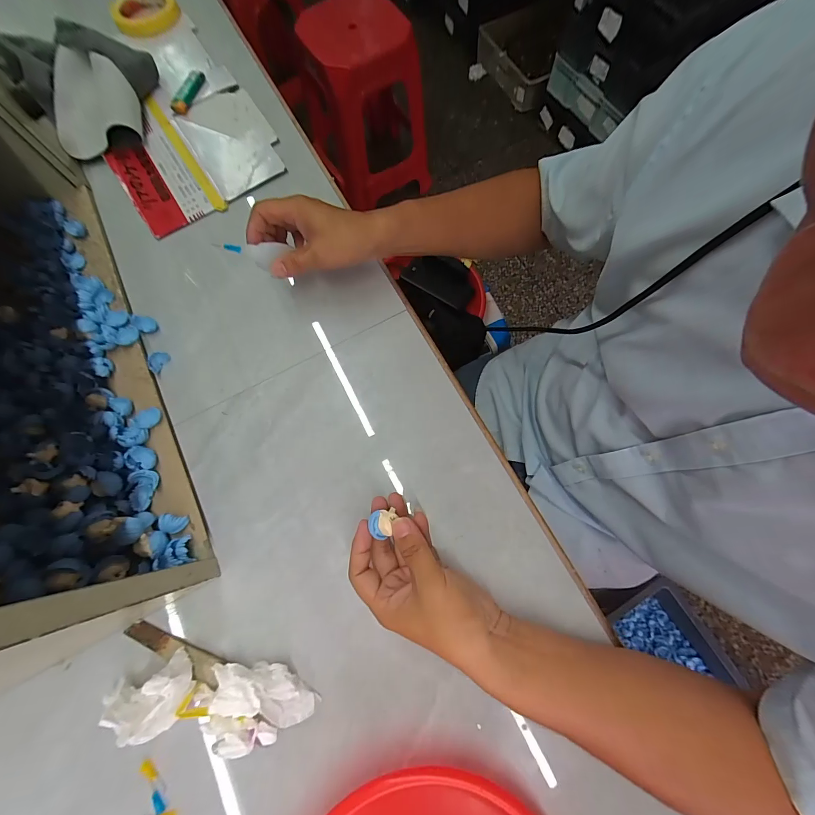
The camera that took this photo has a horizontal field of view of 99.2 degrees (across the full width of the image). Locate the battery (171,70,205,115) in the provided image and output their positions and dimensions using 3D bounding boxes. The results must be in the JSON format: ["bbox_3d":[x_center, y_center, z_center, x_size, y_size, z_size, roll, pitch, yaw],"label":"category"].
[{"bbox_3d":[-0.337,-0.485,0.534,0.022,0.016,0.073,22,77,7],"label":"battery"}]

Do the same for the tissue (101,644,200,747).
[{"bbox_3d":[-0.234,0.267,0.318,0.070,0.033,0.052,-26,76,-5],"label":"tissue"}]

